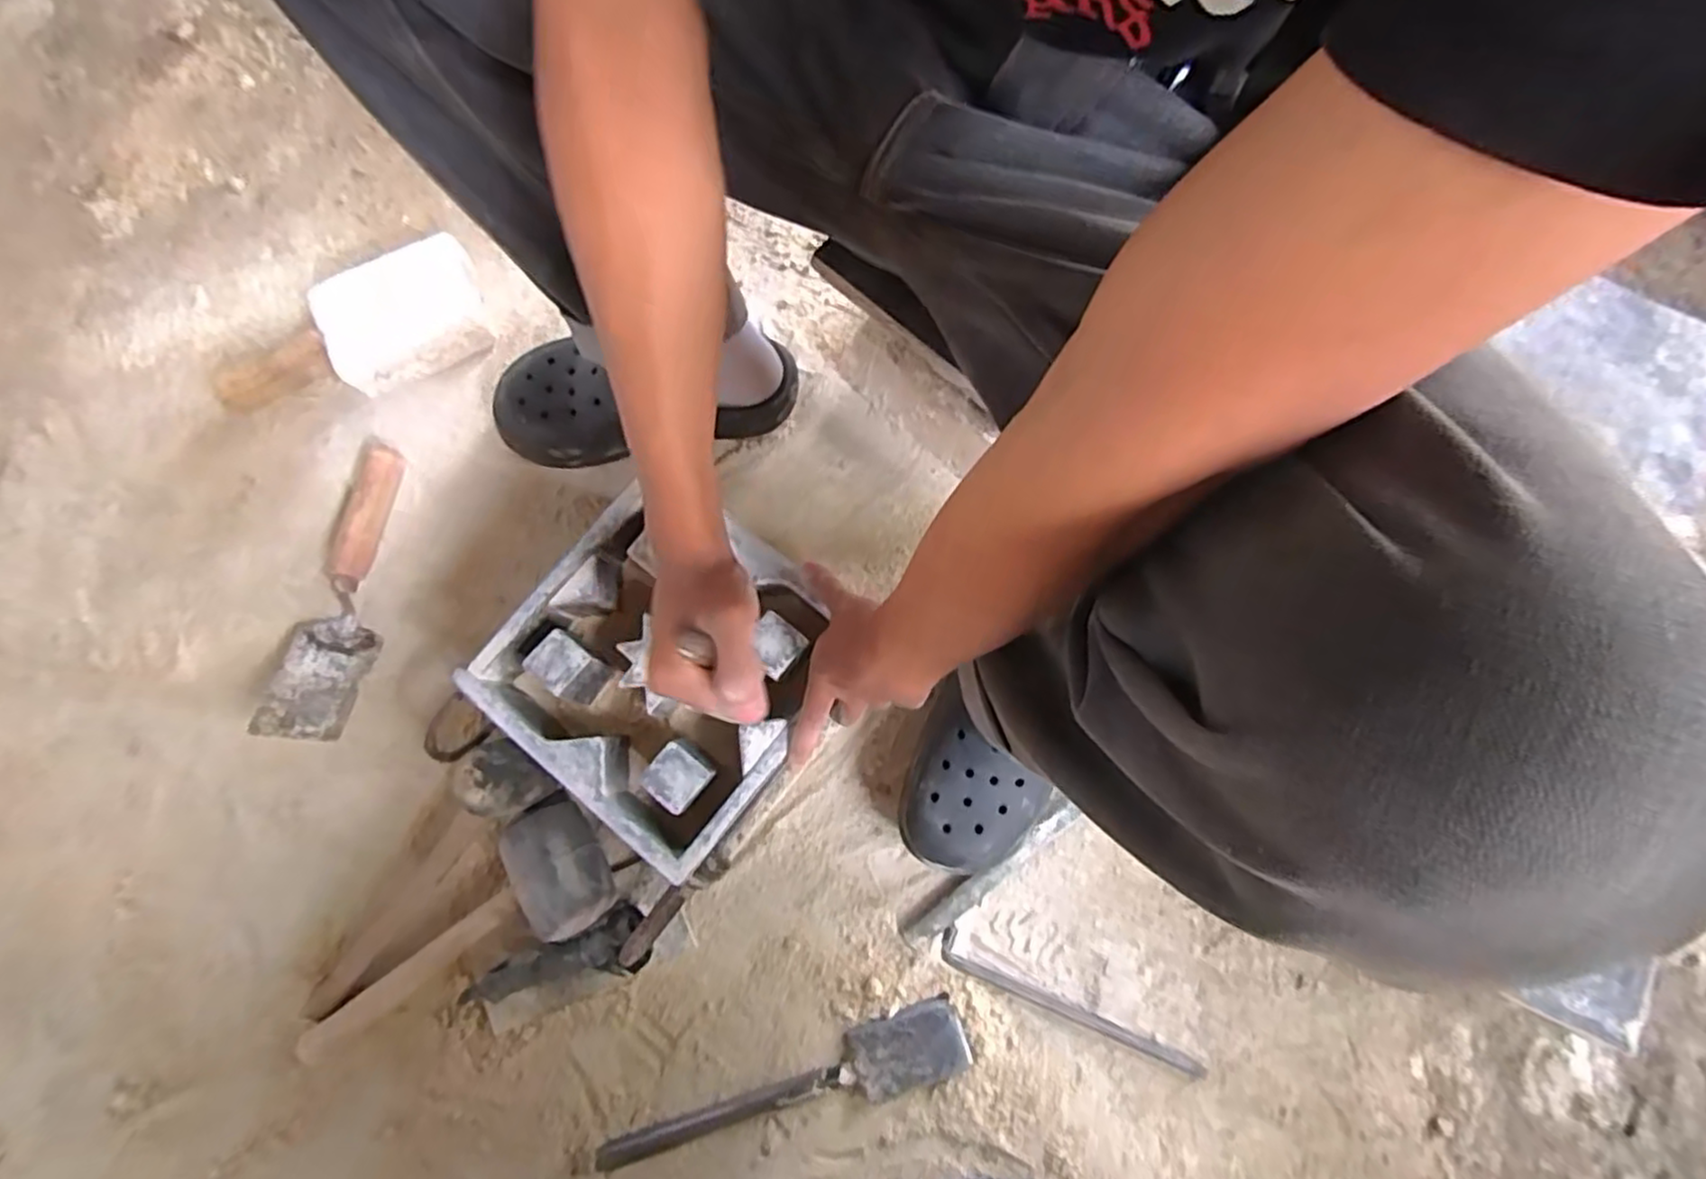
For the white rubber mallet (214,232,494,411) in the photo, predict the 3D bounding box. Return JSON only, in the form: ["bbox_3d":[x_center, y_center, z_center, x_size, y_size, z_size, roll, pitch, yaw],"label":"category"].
[{"bbox_3d":[-0.476,-0.238,0.694,0.248,0.062,0.110,-27,81,-2],"label":"white rubber mallet"}]

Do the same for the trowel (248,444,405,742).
[{"bbox_3d":[-0.461,-0.003,0.651,0.067,0.062,0.264,4,81,3],"label":"trowel"}]

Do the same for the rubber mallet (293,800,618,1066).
[{"bbox_3d":[-0.327,0.295,0.600,0.284,0.062,0.102,-38,79,6],"label":"rubber mallet"}]

